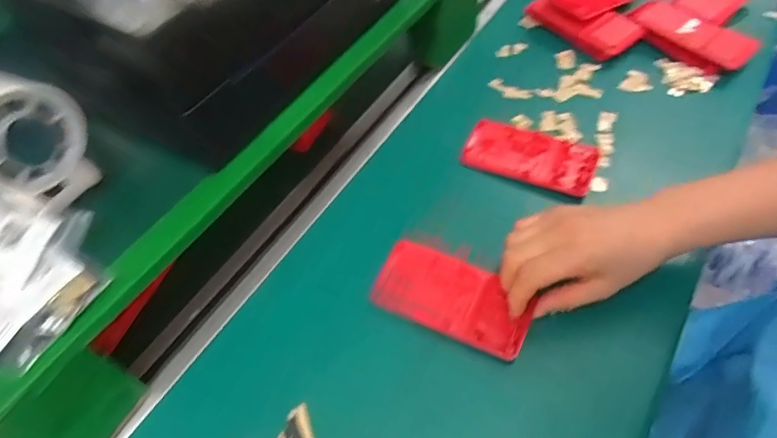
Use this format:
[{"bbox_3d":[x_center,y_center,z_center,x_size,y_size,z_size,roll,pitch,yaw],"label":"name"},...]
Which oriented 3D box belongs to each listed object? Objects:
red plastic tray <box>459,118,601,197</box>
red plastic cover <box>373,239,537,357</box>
[{"bbox_3d":[0.135,-0.060,0.486,0.119,0.016,0.066,14,56,15],"label":"red plastic tray"},{"bbox_3d":[0.050,0.060,0.399,0.120,0.012,0.061,19,57,17],"label":"red plastic cover"}]

